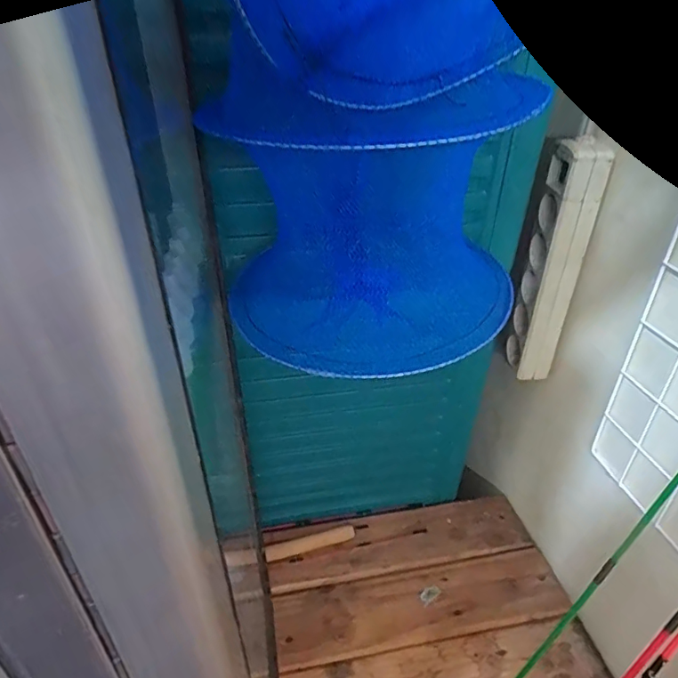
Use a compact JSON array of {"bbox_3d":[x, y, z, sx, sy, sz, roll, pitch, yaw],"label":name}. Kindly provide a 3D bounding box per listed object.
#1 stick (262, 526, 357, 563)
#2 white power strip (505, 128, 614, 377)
[{"bbox_3d":[-0.039,0.275,0.689,0.125,0.010,0.023,-13,37,-18],"label":"stick"},{"bbox_3d":[0.233,-0.073,0.554,0.057,0.262,0.041,14,37,19],"label":"white power strip"}]

